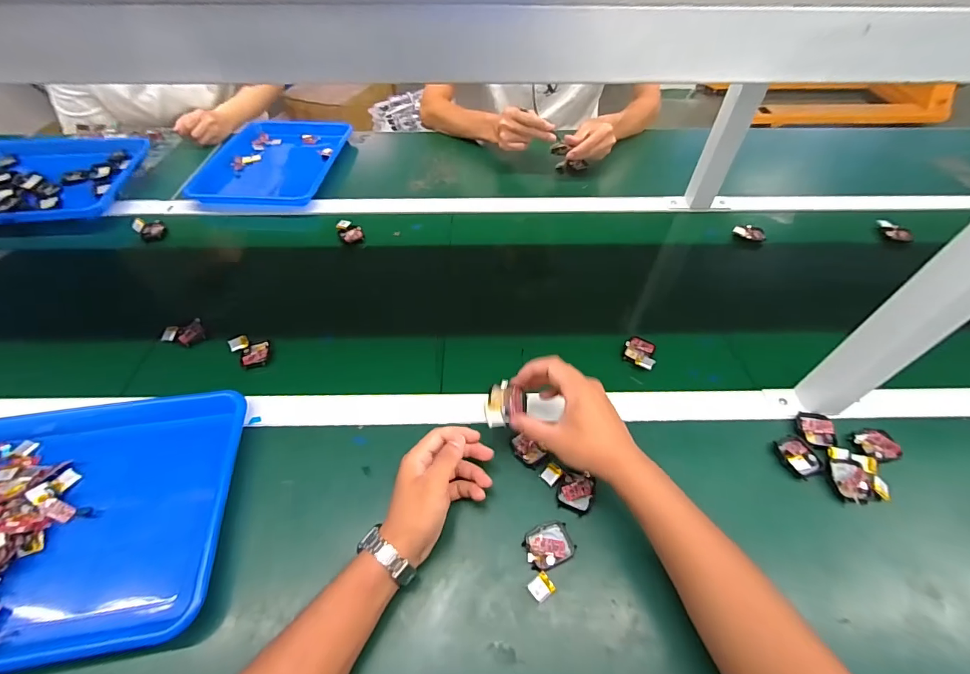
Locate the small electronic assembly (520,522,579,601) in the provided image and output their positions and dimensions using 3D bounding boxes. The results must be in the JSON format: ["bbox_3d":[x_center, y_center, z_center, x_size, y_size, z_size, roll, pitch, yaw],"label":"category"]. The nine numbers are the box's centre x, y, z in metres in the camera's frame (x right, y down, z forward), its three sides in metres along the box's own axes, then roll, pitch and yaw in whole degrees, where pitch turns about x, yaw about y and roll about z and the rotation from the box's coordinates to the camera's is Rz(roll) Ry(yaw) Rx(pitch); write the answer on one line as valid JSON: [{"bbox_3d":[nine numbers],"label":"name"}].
[{"bbox_3d":[0.059,0.216,0.417,0.046,0.010,0.070,29,57,21],"label":"small electronic assembly"}]

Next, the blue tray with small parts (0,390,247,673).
[{"bbox_3d":[-0.438,0.184,0.444,0.336,0.046,0.277,-7,52,-5],"label":"blue tray with small parts"}]

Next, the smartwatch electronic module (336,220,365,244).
[{"bbox_3d":[-0.238,-0.188,0.744,0.039,0.016,0.052,-23,55,-17],"label":"smartwatch electronic module"}]

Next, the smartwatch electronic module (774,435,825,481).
[{"bbox_3d":[0.358,0.136,0.480,0.035,0.010,0.048,-15,53,-12],"label":"smartwatch electronic module"}]

